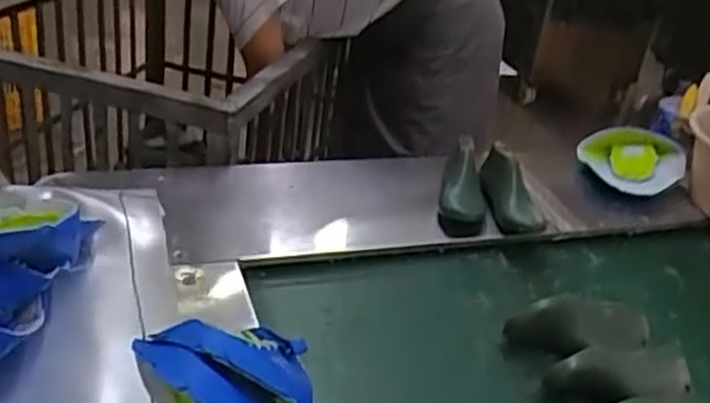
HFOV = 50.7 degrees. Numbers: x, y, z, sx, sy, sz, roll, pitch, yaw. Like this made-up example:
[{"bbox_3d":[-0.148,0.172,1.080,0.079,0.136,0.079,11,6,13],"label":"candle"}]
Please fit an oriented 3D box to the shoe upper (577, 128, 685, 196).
[{"bbox_3d":[0.494,-0.069,1.349,0.182,0.071,0.165,17,32,17],"label":"shoe upper"}]

